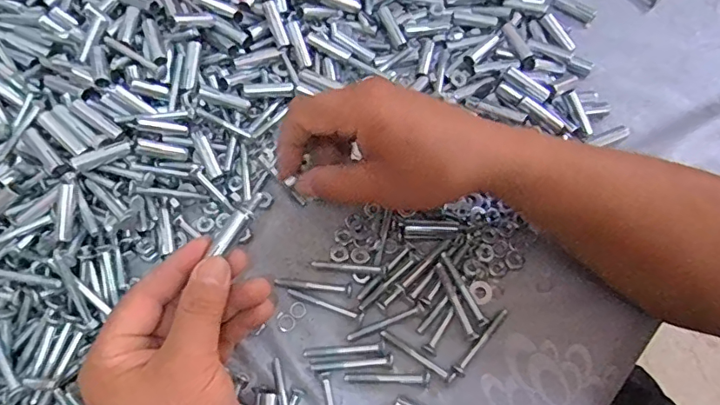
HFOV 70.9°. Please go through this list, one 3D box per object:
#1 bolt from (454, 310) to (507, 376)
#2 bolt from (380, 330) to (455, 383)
[{"bbox_3d":[0.082,0.095,0.344,0.008,0.007,0.056,39,71,16],"label":"bolt"},{"bbox_3d":[0.038,0.103,0.339,0.055,0.004,0.007,30,69,13],"label":"bolt"}]

